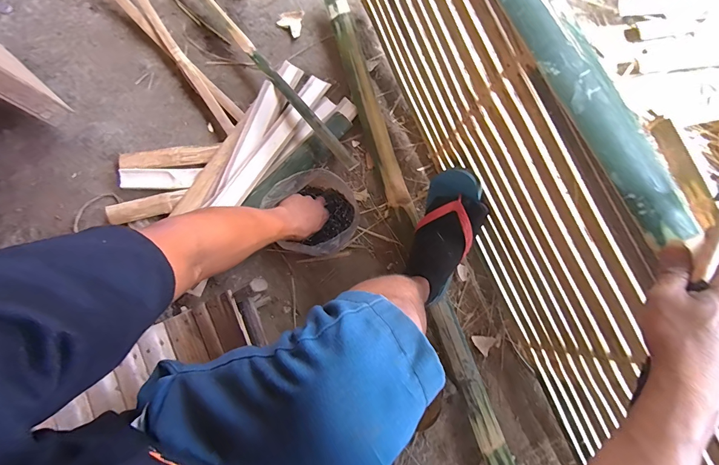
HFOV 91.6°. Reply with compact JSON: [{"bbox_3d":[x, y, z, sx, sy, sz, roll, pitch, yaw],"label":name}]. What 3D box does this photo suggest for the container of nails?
[{"bbox_3d":[-0.079,-0.032,0.687,0.158,0.111,0.156,-1,74,2],"label":"container of nails"}]

